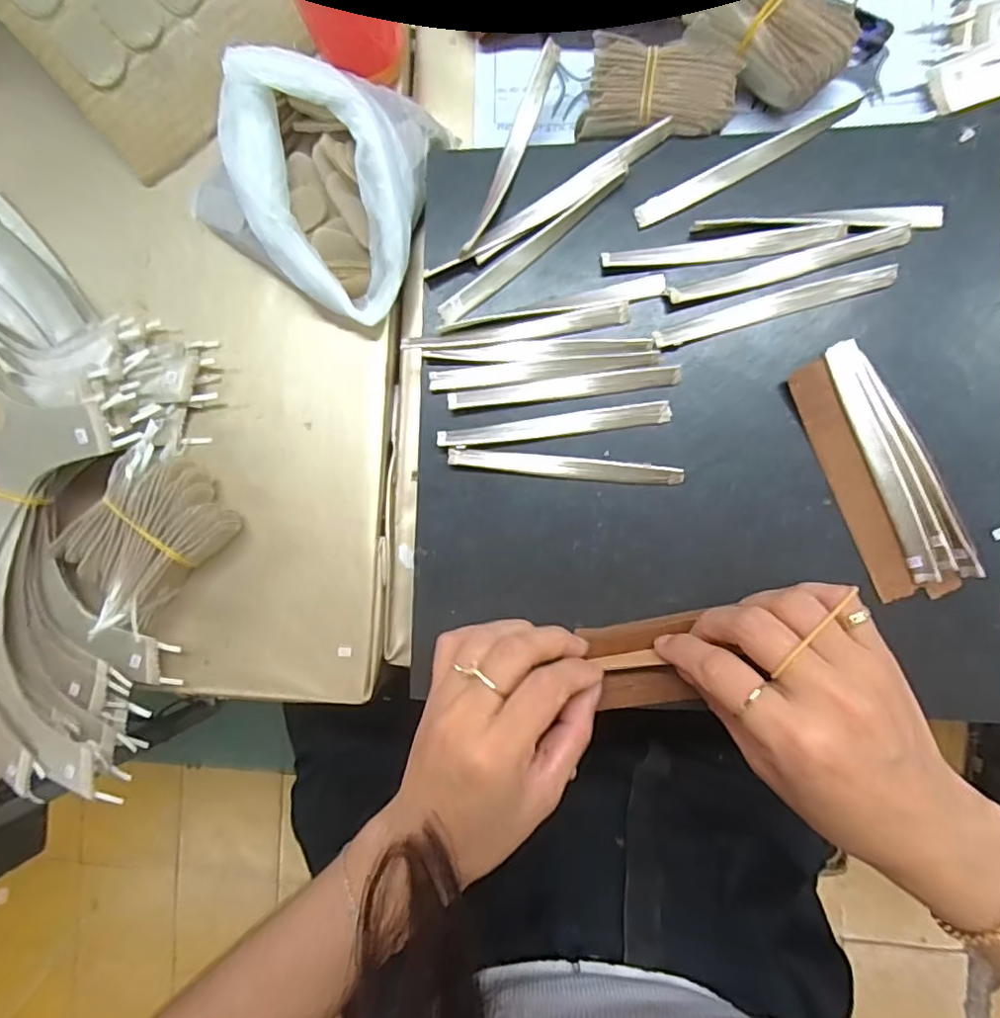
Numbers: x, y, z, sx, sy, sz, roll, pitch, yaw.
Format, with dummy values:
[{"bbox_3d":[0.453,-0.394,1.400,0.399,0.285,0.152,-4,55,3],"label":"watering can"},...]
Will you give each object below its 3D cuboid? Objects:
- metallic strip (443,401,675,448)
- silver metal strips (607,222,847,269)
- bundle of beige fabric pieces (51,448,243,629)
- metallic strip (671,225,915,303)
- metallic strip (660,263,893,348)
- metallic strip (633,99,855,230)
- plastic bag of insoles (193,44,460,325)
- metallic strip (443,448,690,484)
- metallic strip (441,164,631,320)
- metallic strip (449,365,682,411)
[{"bbox_3d":[0.028,-0.044,0.311,0.121,0.004,0.010,-7,88,5],"label":"metallic strip"},{"bbox_3d":[0.115,-0.135,0.303,0.119,0.006,0.011,-4,89,5],"label":"silver metal strips"},{"bbox_3d":[-0.199,0.014,0.334,0.085,0.034,0.064,-43,86,3],"label":"bundle of beige fabric pieces"},{"bbox_3d":[0.147,-0.125,0.300,0.119,0.005,0.011,-13,88,5],"label":"metallic strip"},{"bbox_3d":[0.141,-0.105,0.302,0.122,0.004,0.013,-15,88,5],"label":"metallic strip"},{"bbox_3d":[0.126,-0.180,0.304,0.117,0.004,0.012,-26,101,8],"label":"metallic strip"},{"bbox_3d":[-0.106,-0.184,0.321,0.136,0.056,0.123,25,91,5],"label":"plastic bag of insoles"},{"bbox_3d":[0.034,-0.022,0.310,0.121,0.005,0.011,5,89,5],"label":"metallic strip"},{"bbox_3d":[0.016,-0.143,0.316,0.120,0.009,0.013,-39,86,3],"label":"metallic strip"},{"bbox_3d":[0.033,-0.064,0.309,0.120,0.004,0.009,-6,88,5],"label":"metallic strip"}]

